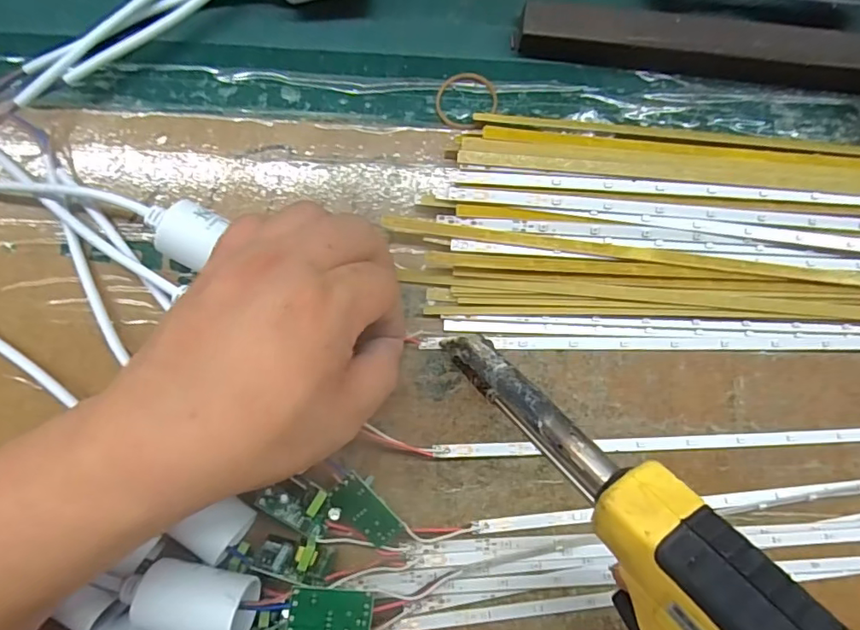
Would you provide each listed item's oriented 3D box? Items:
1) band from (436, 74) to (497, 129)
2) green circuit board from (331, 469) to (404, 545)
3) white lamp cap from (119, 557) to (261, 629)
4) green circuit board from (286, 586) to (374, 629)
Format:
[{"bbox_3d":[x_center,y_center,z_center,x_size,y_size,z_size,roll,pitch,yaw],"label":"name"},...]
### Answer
[{"bbox_3d":[0.019,-0.112,0.273,0.030,0.004,0.031,0,86,-1],"label":"band"},{"bbox_3d":[-0.030,0.091,0.241,0.021,0.004,0.034,-44,91,14],"label":"green circuit board"},{"bbox_3d":[-0.101,0.116,0.214,0.055,0.022,0.026,15,85,0],"label":"white lamp cap"},{"bbox_3d":[-0.043,0.130,0.228,0.036,0.006,0.020,7,83,-7],"label":"green circuit board"}]

